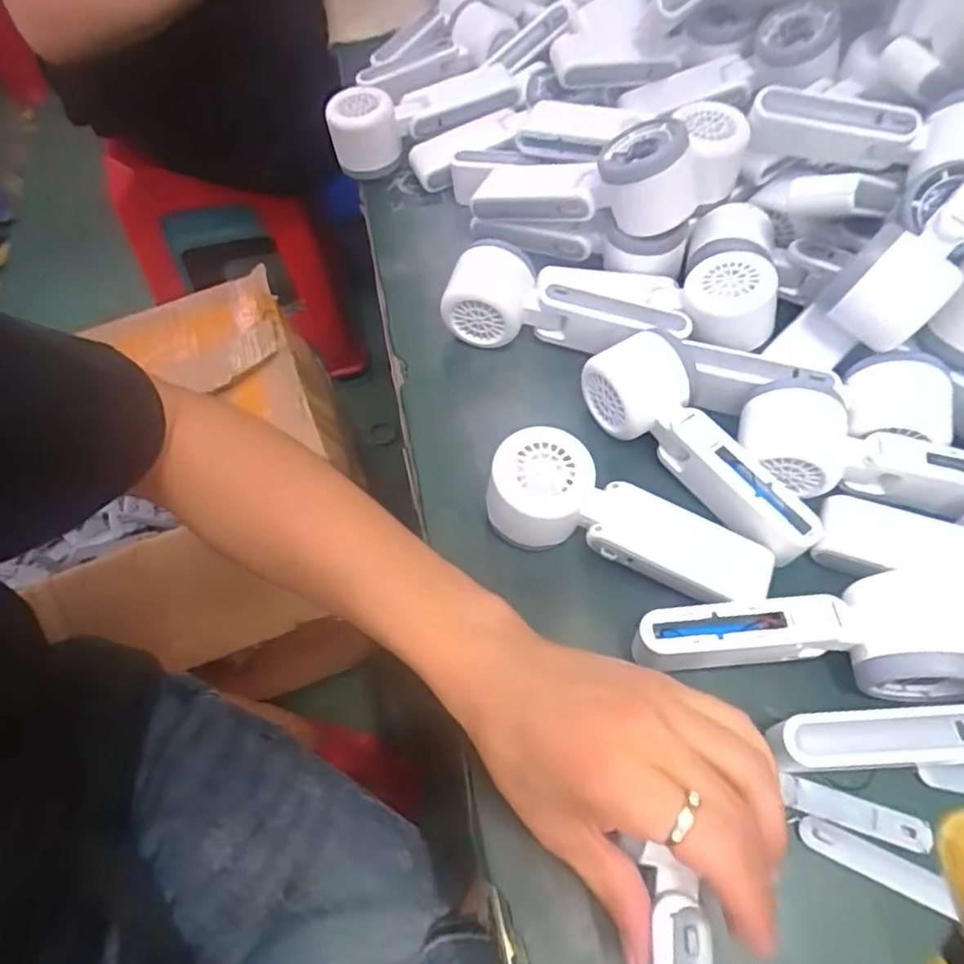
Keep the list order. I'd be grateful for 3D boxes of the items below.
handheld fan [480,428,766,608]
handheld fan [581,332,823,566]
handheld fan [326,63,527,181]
[{"bbox_3d":[0.083,0.023,0.372,0.171,0.042,0.059,22,63,-2],"label":"handheld fan"},{"bbox_3d":[0.135,-0.025,0.390,0.056,0.046,0.169,-35,66,-17],"label":"handheld fan"},{"bbox_3d":[-0.046,-0.318,0.553,0.171,0.059,0.051,-20,62,-10],"label":"handheld fan"}]

